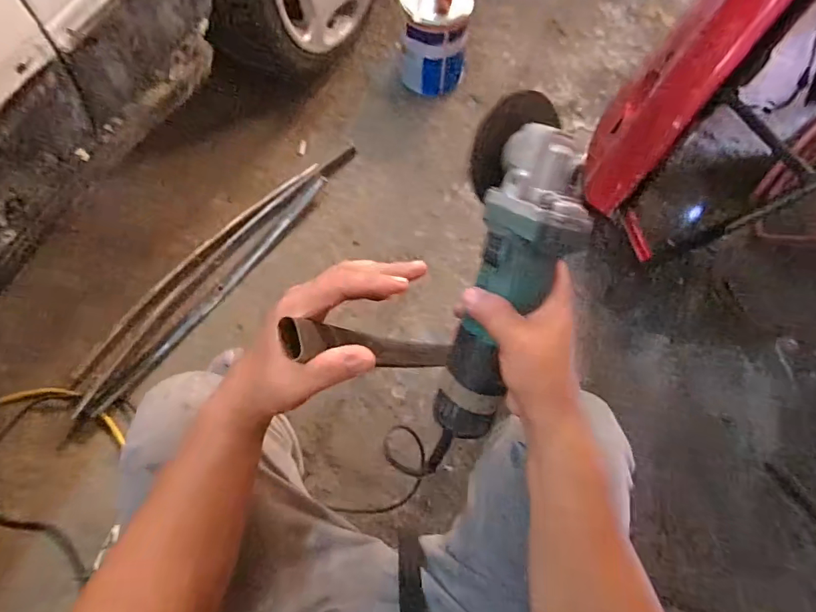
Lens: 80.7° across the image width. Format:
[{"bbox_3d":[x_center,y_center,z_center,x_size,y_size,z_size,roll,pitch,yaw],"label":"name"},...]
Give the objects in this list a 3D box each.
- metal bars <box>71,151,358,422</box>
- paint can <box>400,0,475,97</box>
[{"bbox_3d":[-0.412,-0.093,1.052,0.101,0.031,0.757,37,74,10],"label":"metal bars"},{"bbox_3d":[0.061,-0.640,1.163,0.156,0.235,0.166,1,71,-2],"label":"paint can"}]

